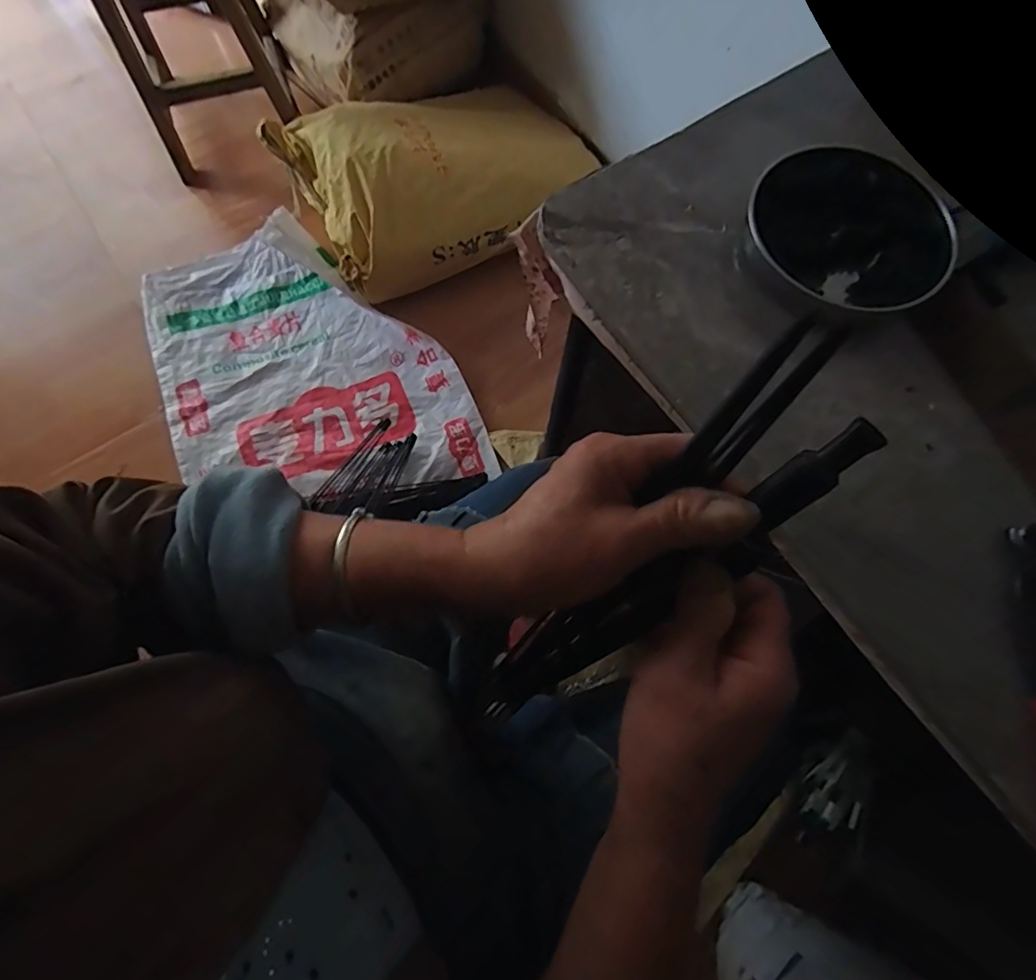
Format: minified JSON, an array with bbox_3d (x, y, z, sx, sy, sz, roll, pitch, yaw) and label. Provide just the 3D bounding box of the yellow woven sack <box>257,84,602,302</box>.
[{"bbox_3d":[-0.174,-0.728,1.186,0.614,0.179,0.460,-31,77,-10],"label":"yellow woven sack"}]

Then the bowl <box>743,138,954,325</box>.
[{"bbox_3d":[0.229,-0.180,0.371,0.125,0.022,0.132,0,74,-2],"label":"bowl"}]

